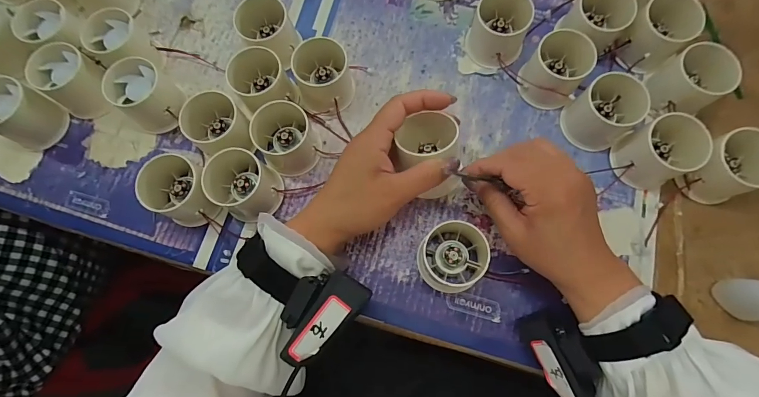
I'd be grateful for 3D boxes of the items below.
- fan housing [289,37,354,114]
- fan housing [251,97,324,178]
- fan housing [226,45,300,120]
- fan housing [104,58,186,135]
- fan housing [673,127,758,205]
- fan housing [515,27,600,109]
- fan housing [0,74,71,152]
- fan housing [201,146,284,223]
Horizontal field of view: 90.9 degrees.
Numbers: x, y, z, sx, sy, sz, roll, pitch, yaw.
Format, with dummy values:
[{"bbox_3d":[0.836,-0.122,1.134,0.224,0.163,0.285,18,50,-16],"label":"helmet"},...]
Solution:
[{"bbox_3d":[-0.054,-0.116,0.357,0.054,0.049,0.057,0,76,2],"label":"fan housing"},{"bbox_3d":[-0.088,-0.058,0.346,0.054,0.048,0.063,-38,78,-7],"label":"fan housing"},{"bbox_3d":[-0.115,-0.110,0.361,0.055,0.045,0.058,0,76,2],"label":"fan housing"},{"bbox_3d":[-0.223,-0.097,0.360,0.059,0.047,0.052,34,80,9],"label":"fan housing"},{"bbox_3d":[0.301,-0.027,0.323,0.057,0.050,0.052,-17,76,-2],"label":"fan housing"},{"bbox_3d":[0.168,-0.124,0.353,0.054,0.046,0.068,37,80,10],"label":"fan housing"},{"bbox_3d":[-0.348,-0.083,0.359,0.057,0.049,0.050,27,78,8],"label":"fan housing"},{"bbox_3d":[-0.121,-0.012,0.333,0.056,0.049,0.053,0,76,2],"label":"fan housing"}]

